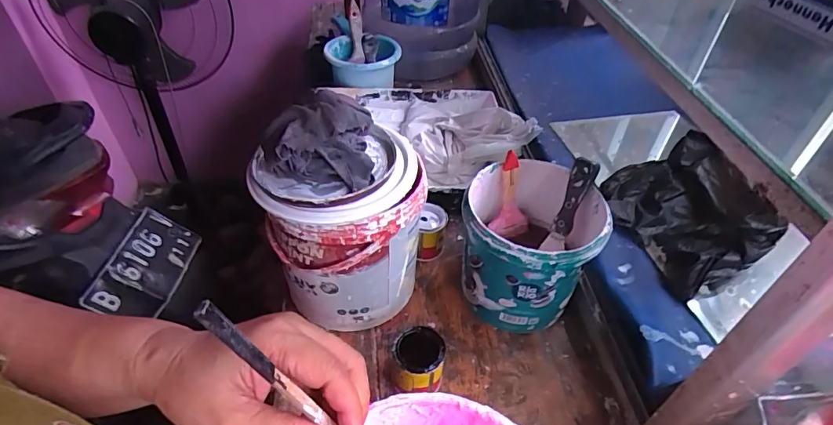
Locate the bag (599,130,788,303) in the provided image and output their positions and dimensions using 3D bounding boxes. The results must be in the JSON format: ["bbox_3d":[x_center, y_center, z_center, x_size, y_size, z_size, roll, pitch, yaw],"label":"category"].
[{"bbox_3d":[0.387,-0.006,0.664,0.201,0.079,0.212,-16,46,-17],"label":"bag"}]

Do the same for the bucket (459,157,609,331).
[{"bbox_3d":[0.141,0.043,0.596,0.156,0.153,0.165,0,43,0],"label":"bucket"}]

